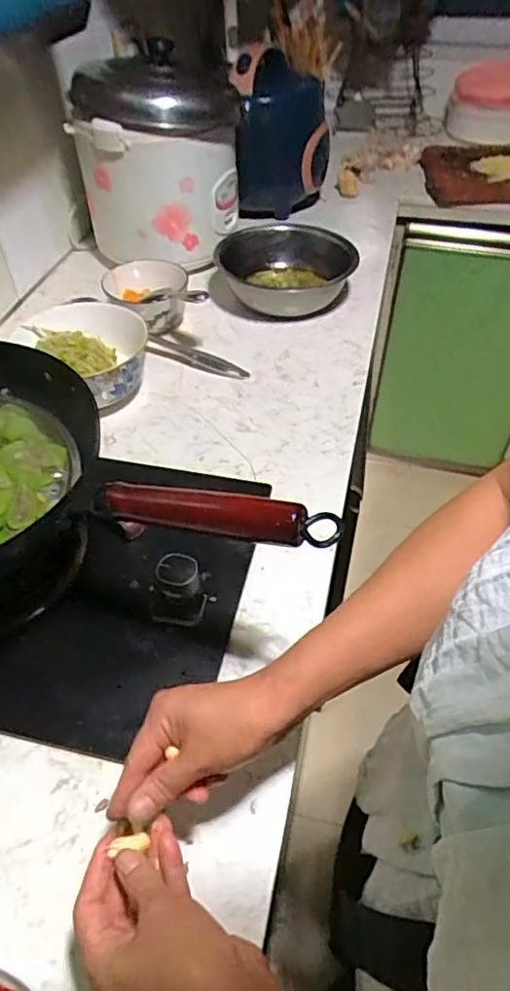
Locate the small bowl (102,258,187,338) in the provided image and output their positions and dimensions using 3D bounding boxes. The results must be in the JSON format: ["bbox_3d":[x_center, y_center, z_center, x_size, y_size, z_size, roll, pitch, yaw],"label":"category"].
[{"bbox_3d":[-0.165,-0.300,0.893,0.124,0.076,0.127,-1,47,1],"label":"small bowl"}]

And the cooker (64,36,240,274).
[{"bbox_3d":[-0.159,-0.550,0.983,0.248,0.290,0.223,-34,55,-27],"label":"cooker"}]

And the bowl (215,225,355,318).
[{"bbox_3d":[0.049,-0.373,0.958,0.216,0.074,0.224,-8,48,-6],"label":"bowl"}]

